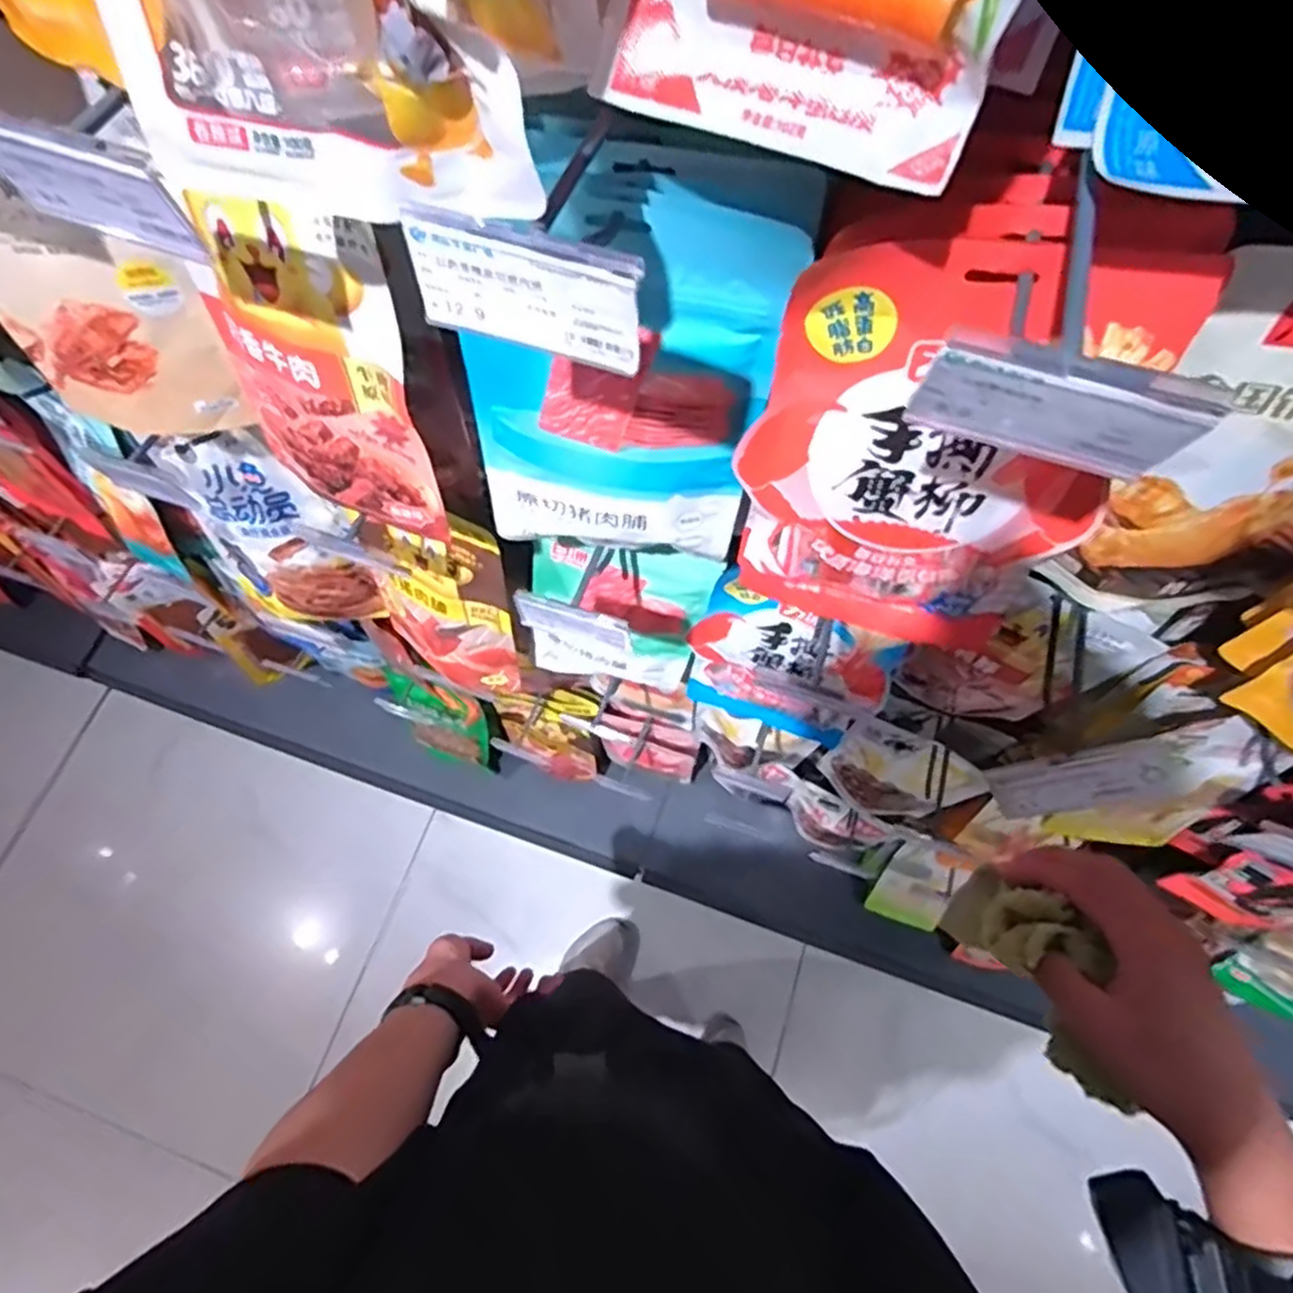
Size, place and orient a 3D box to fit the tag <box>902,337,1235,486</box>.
[{"bbox_3d":[0.127,-0.073,0.228,0.078,0.045,0.009,17,70,9],"label":"tag"}]

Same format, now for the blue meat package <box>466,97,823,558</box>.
[{"bbox_3d":[-0.014,-0.141,0.413,0.158,0.249,0.038,6,57,-1],"label":"blue meat package"}]

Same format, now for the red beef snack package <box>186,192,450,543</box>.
[{"bbox_3d":[-0.196,-0.158,0.430,0.142,0.199,0.013,21,54,11],"label":"red beef snack package"}]

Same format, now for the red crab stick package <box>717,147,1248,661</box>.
[{"bbox_3d":[0.151,-0.101,0.401,0.184,0.275,0.043,13,56,2],"label":"red crab stick package"}]

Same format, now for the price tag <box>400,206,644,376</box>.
[{"bbox_3d":[-0.041,-0.122,0.251,0.081,0.044,0.009,16,70,8],"label":"price tag"}]

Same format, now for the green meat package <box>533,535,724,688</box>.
[{"bbox_3d":[-0.030,-0.024,0.697,0.158,0.224,0.018,16,56,-1],"label":"green meat package"}]

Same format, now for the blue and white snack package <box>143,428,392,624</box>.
[{"bbox_3d":[-0.374,-0.107,0.731,0.152,0.250,0.026,2,53,4],"label":"blue and white snack package"}]

